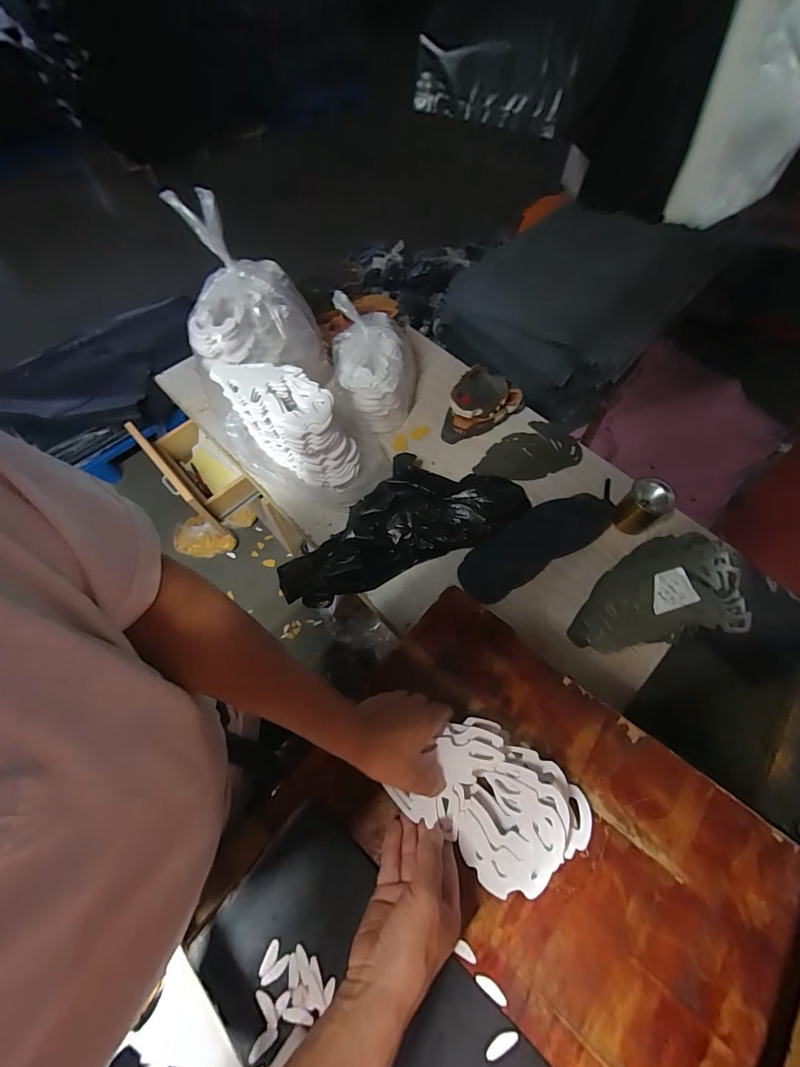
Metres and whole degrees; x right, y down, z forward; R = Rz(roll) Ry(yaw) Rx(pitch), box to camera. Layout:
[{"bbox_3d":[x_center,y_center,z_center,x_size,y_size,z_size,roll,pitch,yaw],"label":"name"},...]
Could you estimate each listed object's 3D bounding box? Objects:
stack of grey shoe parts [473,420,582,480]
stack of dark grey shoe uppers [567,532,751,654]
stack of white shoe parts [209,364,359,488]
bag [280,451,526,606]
[{"bbox_3d":[0.267,-0.167,0.861,0.227,0.015,0.123,-22,64,-11],"label":"stack of grey shoe parts"},{"bbox_3d":[0.398,0.113,0.632,0.233,0.161,0.163,-30,66,-14],"label":"stack of dark grey shoe uppers"},{"bbox_3d":[-0.206,-0.204,0.746,0.259,0.155,0.102,32,67,16],"label":"stack of white shoe parts"},{"bbox_3d":[0.002,-0.028,0.747,0.469,0.088,0.198,-20,64,-10],"label":"bag"}]

